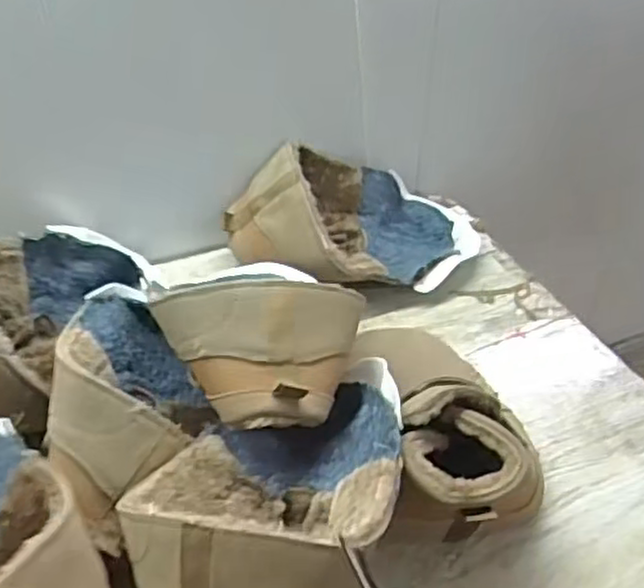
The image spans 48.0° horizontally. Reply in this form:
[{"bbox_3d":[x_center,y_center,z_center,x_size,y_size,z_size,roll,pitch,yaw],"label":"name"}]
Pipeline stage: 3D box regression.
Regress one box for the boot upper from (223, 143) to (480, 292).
[{"bbox_3d":[0.046,-0.082,0.776,0.264,0.104,0.182,-23,46,-26],"label":"boot upper"}]

